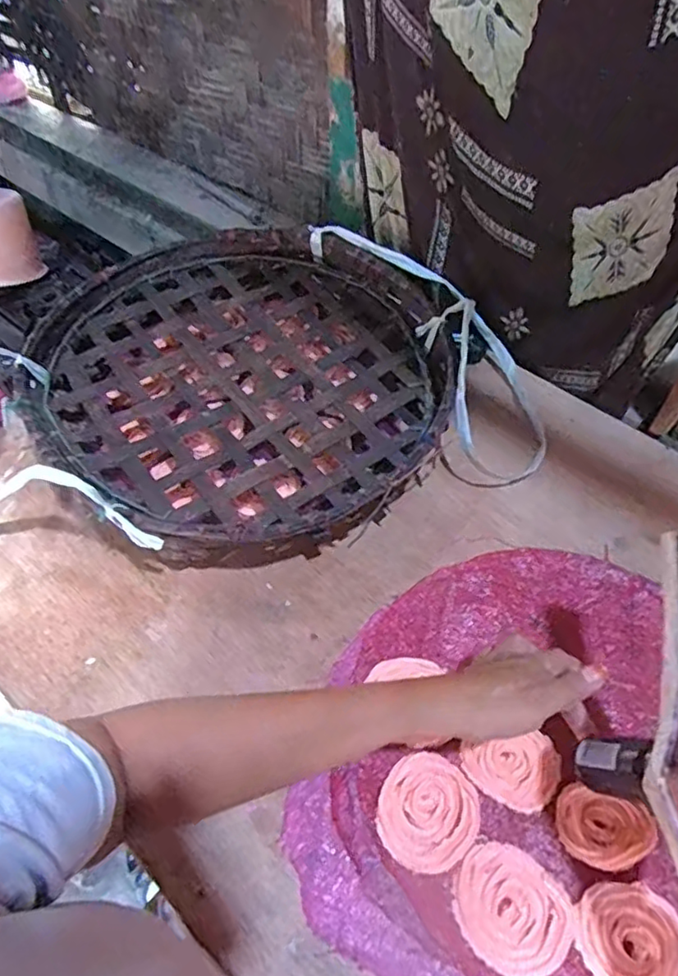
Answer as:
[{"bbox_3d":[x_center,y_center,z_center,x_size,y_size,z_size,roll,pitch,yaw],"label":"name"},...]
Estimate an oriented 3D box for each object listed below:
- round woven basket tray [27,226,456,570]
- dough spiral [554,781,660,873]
[{"bbox_3d":[-0.093,-0.109,0.671,0.408,0.112,0.418,-1,53,1],"label":"round woven basket tray"},{"bbox_3d":[0.197,0.252,0.450,0.069,0.010,0.050,13,55,11],"label":"dough spiral"}]

